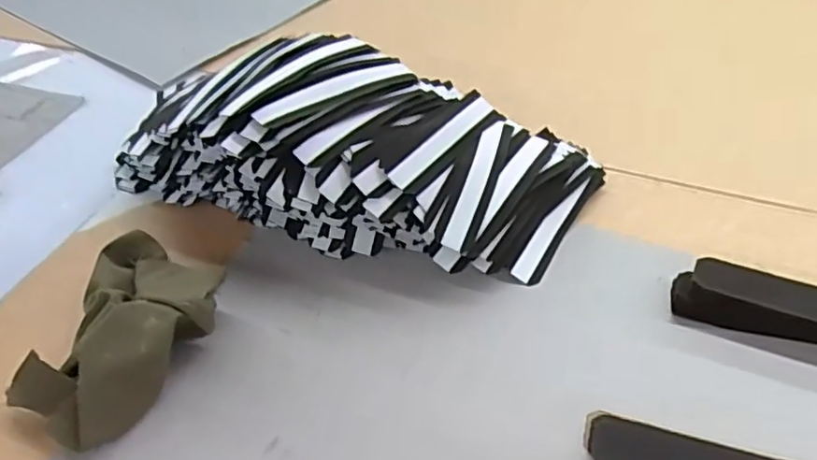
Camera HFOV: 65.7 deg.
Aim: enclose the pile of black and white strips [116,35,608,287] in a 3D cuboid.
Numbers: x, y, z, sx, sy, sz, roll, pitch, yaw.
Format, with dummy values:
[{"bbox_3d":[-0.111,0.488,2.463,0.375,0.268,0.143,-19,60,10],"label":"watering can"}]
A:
[{"bbox_3d":[-0.057,-0.075,0.531,0.418,0.111,0.172,10,46,14],"label":"pile of black and white strips"}]

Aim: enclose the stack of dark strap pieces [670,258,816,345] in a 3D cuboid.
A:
[{"bbox_3d":[0.267,0.057,0.443,0.147,0.032,0.037,14,48,17],"label":"stack of dark strap pieces"}]

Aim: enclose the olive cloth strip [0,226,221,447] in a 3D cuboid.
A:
[{"bbox_3d":[-0.202,0.069,0.443,0.106,0.044,0.150,16,48,19],"label":"olive cloth strip"}]

